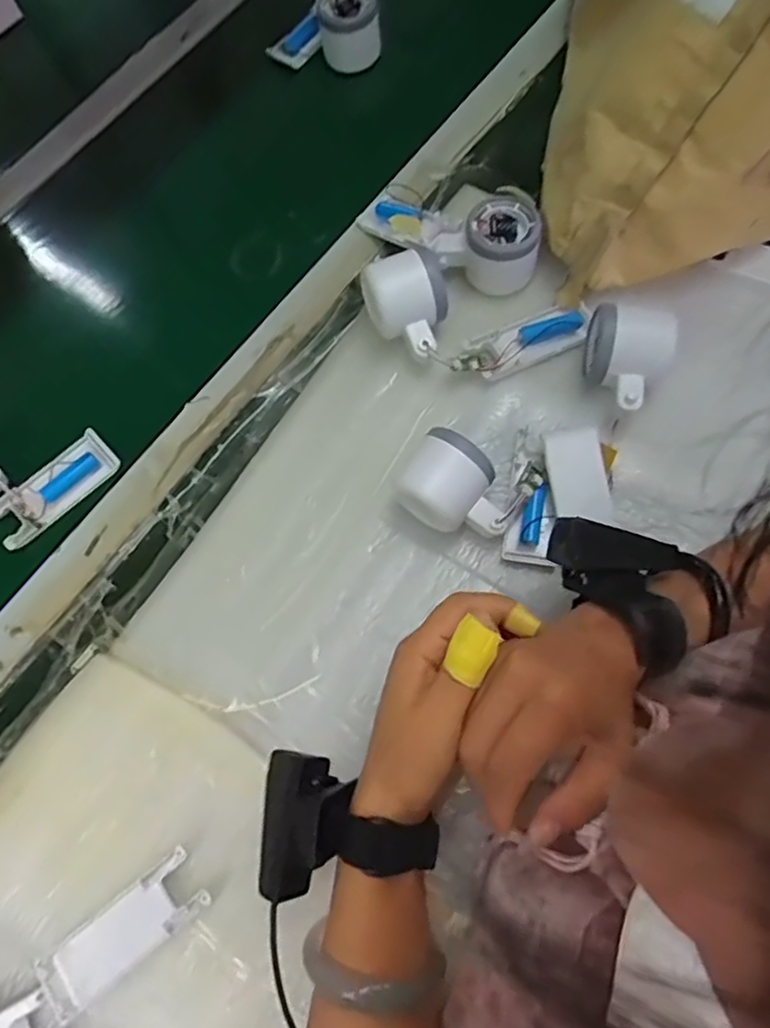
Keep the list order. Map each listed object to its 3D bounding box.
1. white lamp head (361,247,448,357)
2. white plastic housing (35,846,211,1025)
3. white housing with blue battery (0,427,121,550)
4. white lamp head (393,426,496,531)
[{"bbox_3d":[0.015,-0.156,0.486,0.064,0.057,0.073,-3,70,5],"label":"white lamp head"},{"bbox_3d":[-0.159,0.256,0.386,0.108,0.010,0.037,-37,72,-11],"label":"white plastic housing"},{"bbox_3d":[-0.262,-0.020,0.503,0.104,0.018,0.037,-42,74,-13],"label":"white housing with blue battery"},{"bbox_3d":[0.040,-0.021,0.447,0.056,0.055,0.055,32,76,16],"label":"white lamp head"}]

